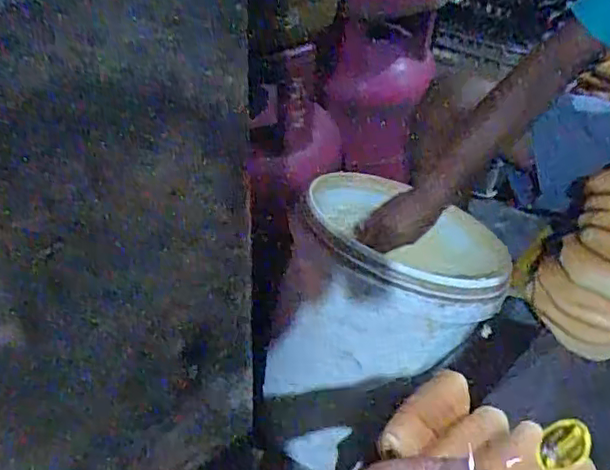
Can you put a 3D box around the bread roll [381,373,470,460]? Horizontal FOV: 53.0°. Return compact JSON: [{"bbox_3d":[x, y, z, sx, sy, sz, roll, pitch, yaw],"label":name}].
[{"bbox_3d":[0.143,0.206,0.709,0.121,0.051,0.055,-34,49,-15],"label":"bread roll"}]

